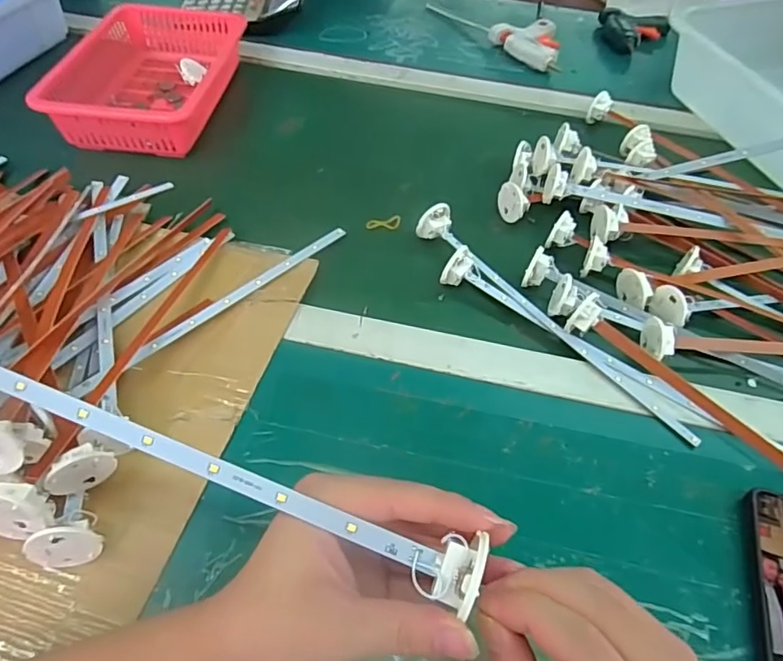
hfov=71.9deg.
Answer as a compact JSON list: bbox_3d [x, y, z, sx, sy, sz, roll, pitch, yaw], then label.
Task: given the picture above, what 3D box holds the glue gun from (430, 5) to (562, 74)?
[{"bbox_3d":[0.170,-0.442,0.789,0.202,0.028,0.115,31,56,19],"label":"glue gun"}]

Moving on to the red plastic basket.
[{"bbox_3d":[-0.272,-0.301,0.634,0.166,0.063,0.263,6,51,1],"label":"red plastic basket"}]

